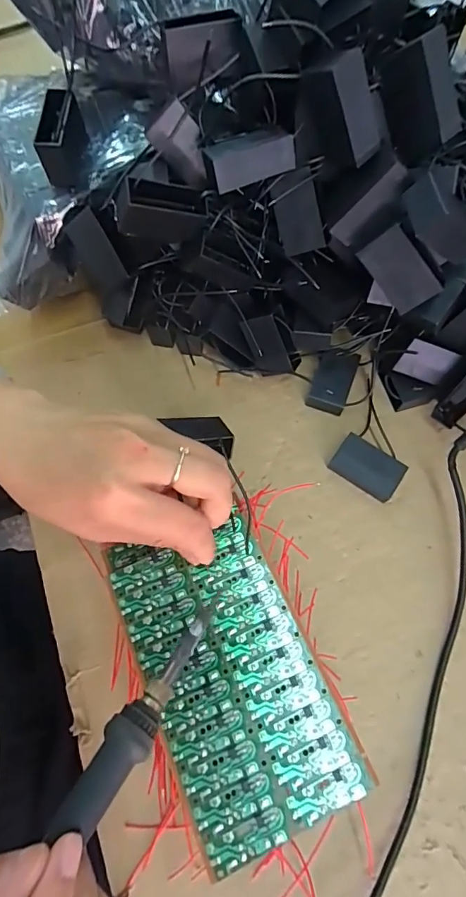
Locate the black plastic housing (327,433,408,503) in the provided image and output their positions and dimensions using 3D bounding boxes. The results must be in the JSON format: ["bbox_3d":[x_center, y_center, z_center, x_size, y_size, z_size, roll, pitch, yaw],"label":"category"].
[{"bbox_3d":[0.097,0.014,0.330,0.049,0.019,0.029,32,76,11],"label":"black plastic housing"}]

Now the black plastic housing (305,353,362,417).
[{"bbox_3d":[0.078,-0.052,0.353,0.029,0.017,0.044,18,74,7],"label":"black plastic housing"}]

